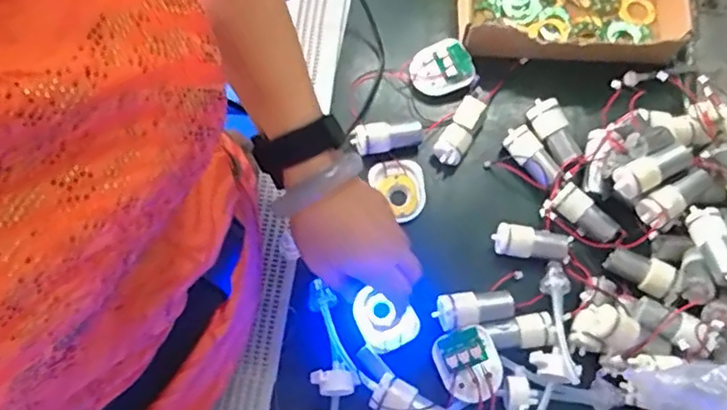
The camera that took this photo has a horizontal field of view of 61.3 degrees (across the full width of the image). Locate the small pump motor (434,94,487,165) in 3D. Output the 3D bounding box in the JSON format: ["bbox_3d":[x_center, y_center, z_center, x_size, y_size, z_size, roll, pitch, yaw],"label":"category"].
[{"bbox_3d":[0.089,-0.067,0.573,0.025,0.026,0.067,27,74,8],"label":"small pump motor"}]

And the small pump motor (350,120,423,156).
[{"bbox_3d":[0.023,-0.063,0.577,0.064,0.032,0.024,-15,73,-6],"label":"small pump motor"}]

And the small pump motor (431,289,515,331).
[{"bbox_3d":[0.094,0.088,0.521,0.065,0.023,0.029,-9,72,-4],"label":"small pump motor"}]

